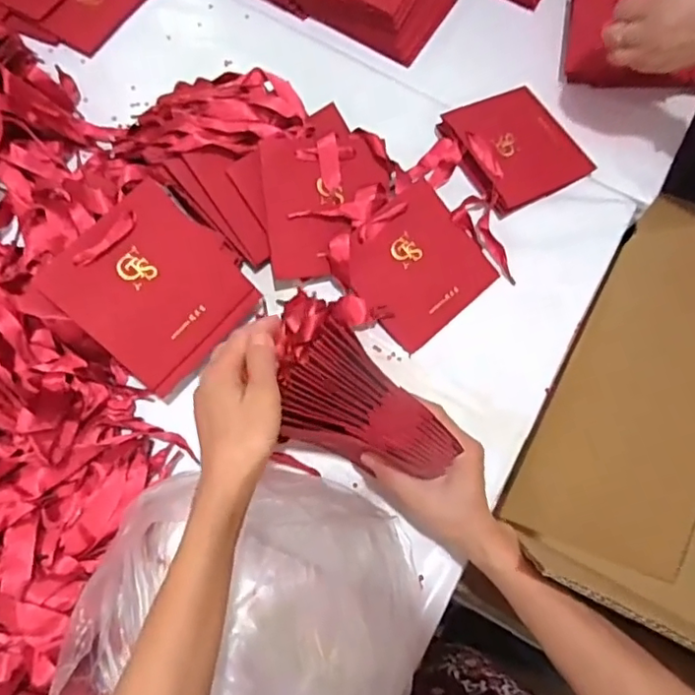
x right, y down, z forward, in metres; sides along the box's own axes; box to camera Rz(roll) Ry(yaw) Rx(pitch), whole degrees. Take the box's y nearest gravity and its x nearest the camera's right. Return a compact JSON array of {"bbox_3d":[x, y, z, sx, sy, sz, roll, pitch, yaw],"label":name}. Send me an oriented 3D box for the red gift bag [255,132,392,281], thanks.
[{"bbox_3d":[-0.021,-0.150,0.603,0.130,0.017,0.144,-7,97,-13],"label":"red gift bag"}]

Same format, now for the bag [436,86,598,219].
[{"bbox_3d":[0.202,-0.244,0.678,0.146,0.042,0.139,-29,75,-11],"label":"bag"}]

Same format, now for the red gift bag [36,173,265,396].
[{"bbox_3d":[-0.177,-0.056,0.541,0.152,0.009,0.146,46,76,-18],"label":"red gift bag"}]

